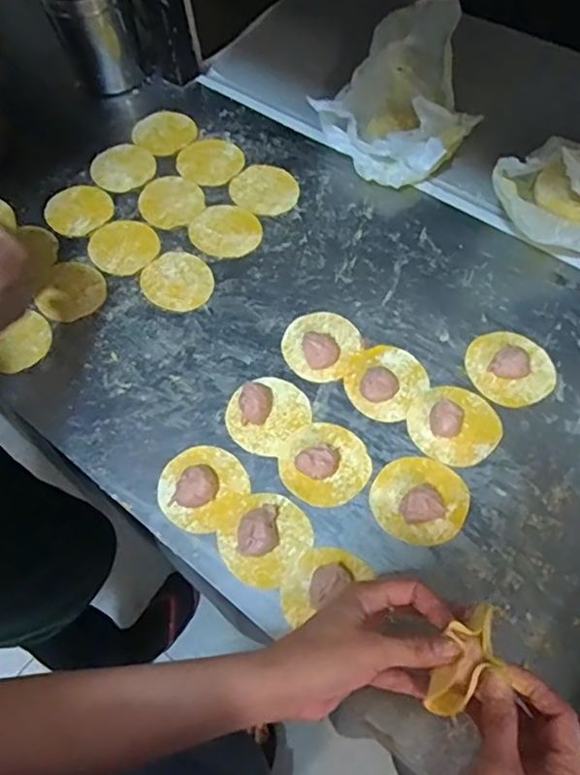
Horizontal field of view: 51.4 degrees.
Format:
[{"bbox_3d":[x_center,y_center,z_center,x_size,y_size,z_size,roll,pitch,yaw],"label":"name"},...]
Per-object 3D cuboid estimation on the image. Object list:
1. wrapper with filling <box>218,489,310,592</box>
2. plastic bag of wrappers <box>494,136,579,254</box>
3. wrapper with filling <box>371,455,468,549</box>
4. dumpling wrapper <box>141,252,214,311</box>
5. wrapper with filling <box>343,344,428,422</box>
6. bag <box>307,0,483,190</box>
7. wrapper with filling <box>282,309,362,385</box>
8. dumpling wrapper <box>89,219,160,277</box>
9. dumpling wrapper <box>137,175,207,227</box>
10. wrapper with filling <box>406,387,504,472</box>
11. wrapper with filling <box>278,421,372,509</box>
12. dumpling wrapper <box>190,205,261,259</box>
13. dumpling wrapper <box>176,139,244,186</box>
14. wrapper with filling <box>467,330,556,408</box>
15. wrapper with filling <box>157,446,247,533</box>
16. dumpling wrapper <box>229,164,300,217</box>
[{"bbox_3d":[-0.022,0.128,0.518,0.071,0.021,0.078,-2,62,3],"label":"wrapper with filling"},{"bbox_3d":[0.290,-0.200,0.622,0.165,0.099,0.118,-37,65,-15],"label":"plastic bag of wrappers"},{"bbox_3d":[0.114,0.094,0.524,0.079,0.025,0.078,-2,62,3],"label":"wrapper with filling"},{"bbox_3d":[-0.126,-0.118,0.671,0.074,0.004,0.082,-23,63,-8],"label":"dumpling wrapper"},{"bbox_3d":[0.093,-0.010,0.585,0.072,0.021,0.078,-2,62,3],"label":"wrapper with filling"},{"bbox_3d":[0.143,-0.340,0.709,0.149,0.106,0.198,35,69,20],"label":"bag"},{"bbox_3d":[0.031,-0.047,0.608,0.077,0.022,0.080,-2,62,3],"label":"wrapper with filling"},{"bbox_3d":[-0.193,-0.165,0.700,0.077,0.004,0.082,-2,62,3],"label":"dumpling wrapper"},{"bbox_3d":[-0.144,-0.226,0.733,0.079,0.004,0.074,18,69,10],"label":"dumpling wrapper"},{"bbox_3d":[0.152,0.030,0.553,0.080,0.025,0.076,-2,62,3],"label":"wrapper with filling"},{"bbox_3d":[0.031,0.065,0.547,0.077,0.023,0.077,-2,62,3],"label":"wrapper with filling"},{"bbox_3d":[-0.076,-0.182,0.702,0.076,0.005,0.082,-2,62,3],"label":"dumpling wrapper"},{"bbox_3d":[-0.100,-0.285,0.757,0.081,0.006,0.079,-2,62,3],"label":"dumpling wrapper"},{"bbox_3d":[0.214,-0.024,0.581,0.075,0.020,0.083,-16,62,-4],"label":"wrapper with filling"},{"bbox_3d":[-0.082,0.087,0.548,0.075,0.017,0.077,-2,62,3],"label":"wrapper with filling"},{"bbox_3d":[-0.031,-0.238,0.728,0.076,0.004,0.087,-29,63,-15],"label":"dumpling wrapper"}]

